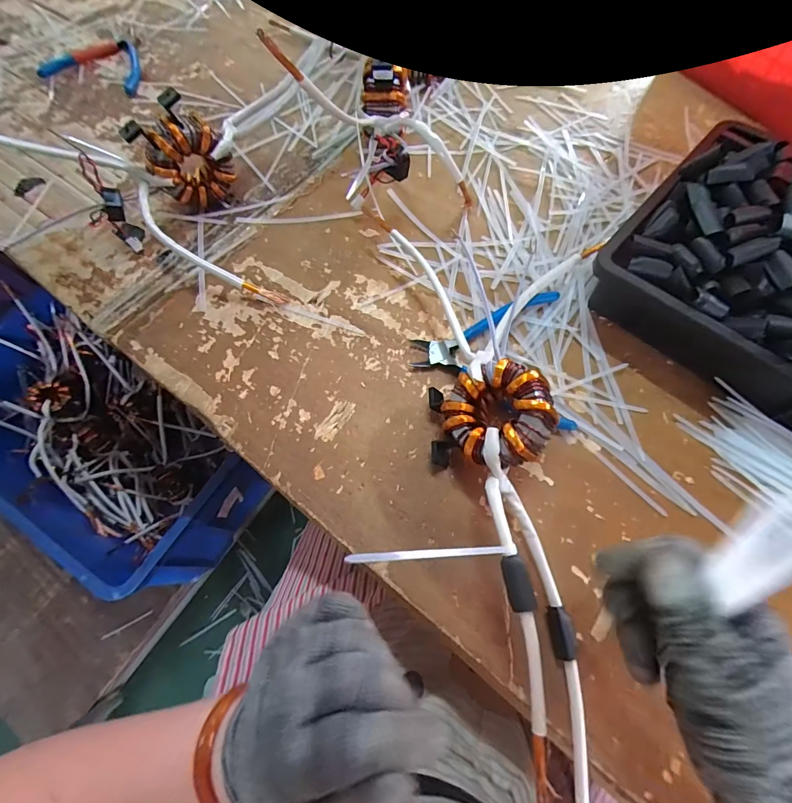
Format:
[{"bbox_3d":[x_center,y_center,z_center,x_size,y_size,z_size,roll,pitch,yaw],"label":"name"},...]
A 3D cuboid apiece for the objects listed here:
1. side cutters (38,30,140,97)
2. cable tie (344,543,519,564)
[{"bbox_3d":[-0.418,-0.454,0.557,0.132,0.009,0.151,-15,67,-5],"label":"side cutters"},{"bbox_3d":[0.026,0.082,0.219,0.119,0.004,0.006,12,61,-35],"label":"cable tie"}]

